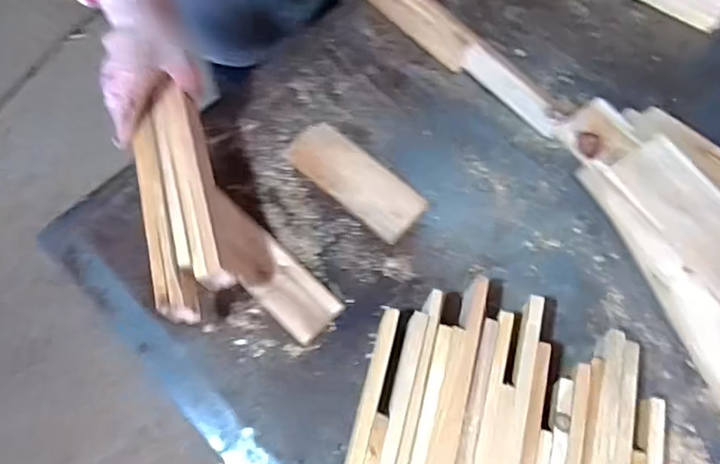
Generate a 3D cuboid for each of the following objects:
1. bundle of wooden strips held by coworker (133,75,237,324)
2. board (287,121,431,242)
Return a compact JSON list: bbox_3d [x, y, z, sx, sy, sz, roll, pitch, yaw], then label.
[{"bbox_3d":[-0.194,-0.035,0.608,0.072,0.037,0.260,-15,66,-6],"label":"bundle of wooden strips held by coworker"},{"bbox_3d":[-0.006,-0.067,0.708,0.186,0.015,0.071,39,72,18],"label":"board"}]

